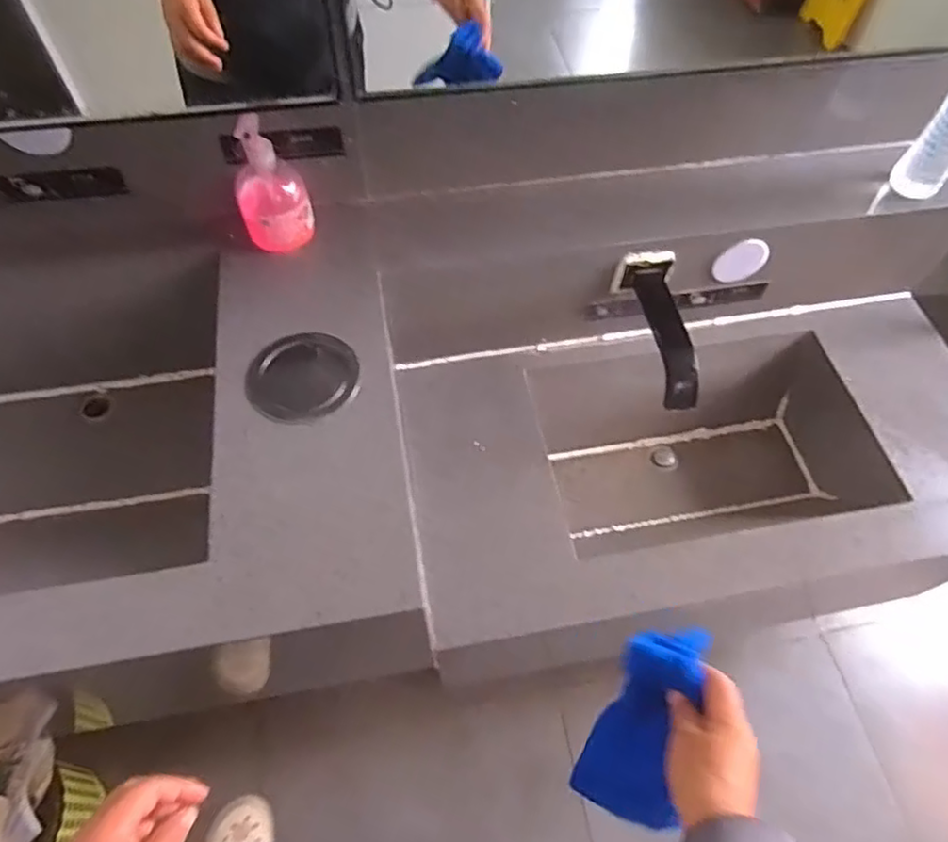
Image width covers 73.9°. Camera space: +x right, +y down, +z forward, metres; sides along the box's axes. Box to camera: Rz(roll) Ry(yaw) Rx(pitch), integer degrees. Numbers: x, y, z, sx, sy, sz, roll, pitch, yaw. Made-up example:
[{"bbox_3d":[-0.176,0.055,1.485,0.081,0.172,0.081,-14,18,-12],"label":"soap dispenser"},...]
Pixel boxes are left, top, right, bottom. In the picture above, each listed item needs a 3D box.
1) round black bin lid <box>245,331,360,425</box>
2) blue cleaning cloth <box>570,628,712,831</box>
[{"bbox_3d":[-0.198,-0.051,0.734,0.124,0.022,0.114,1,59,-1],"label":"round black bin lid"},{"bbox_3d":[0.151,0.263,0.544,0.080,0.031,0.193,17,104,8],"label":"blue cleaning cloth"}]

